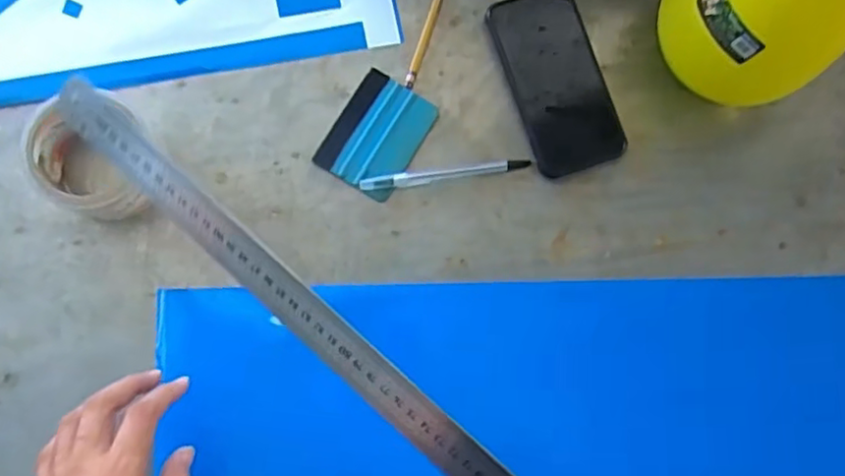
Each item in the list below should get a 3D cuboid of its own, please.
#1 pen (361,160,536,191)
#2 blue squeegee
[{"bbox_3d":[0.021,-0.056,0.559,0.146,0.012,0.013,-9,84,-6],"label":"pen"},{"bbox_3d":[-0.038,-0.089,0.560,0.073,0.005,0.097,30,81,-1],"label":"blue squeegee"}]

